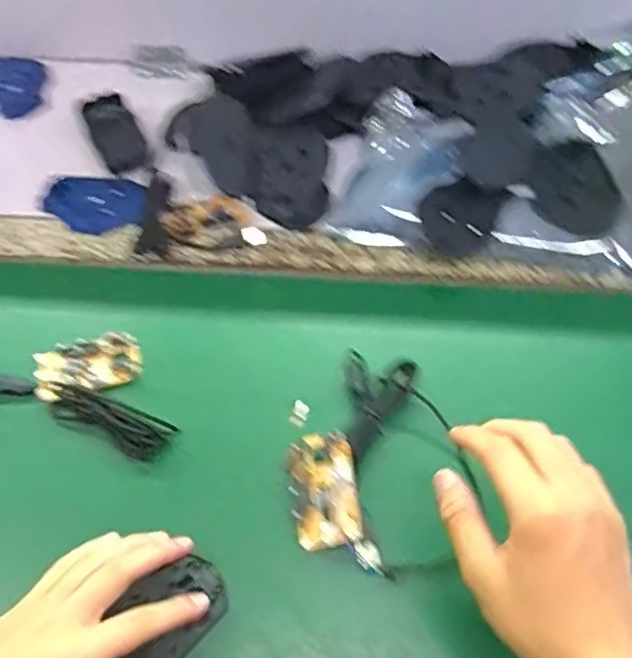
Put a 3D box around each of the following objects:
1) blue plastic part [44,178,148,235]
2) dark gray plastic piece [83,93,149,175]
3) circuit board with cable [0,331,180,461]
[{"bbox_3d":[-0.212,-0.120,0.616,0.098,0.005,0.064,2,61,2],"label":"blue plastic part"},{"bbox_3d":[-0.206,-0.202,0.658,0.045,0.011,0.105,-25,63,-12],"label":"dark gray plastic piece"},{"bbox_3d":[-0.178,0.038,0.513,0.162,0.024,0.085,21,63,12],"label":"circuit board with cable"}]

